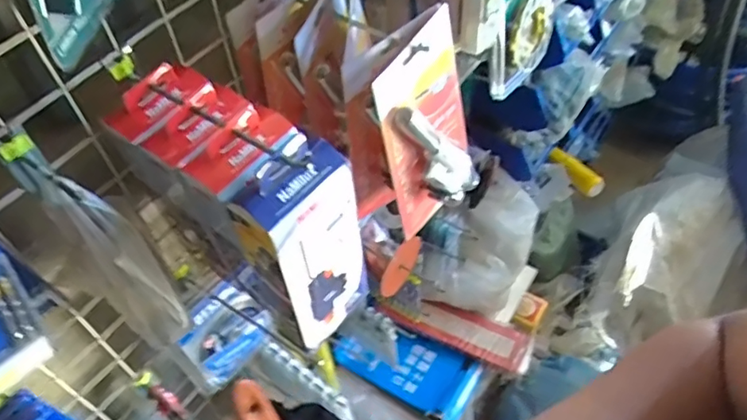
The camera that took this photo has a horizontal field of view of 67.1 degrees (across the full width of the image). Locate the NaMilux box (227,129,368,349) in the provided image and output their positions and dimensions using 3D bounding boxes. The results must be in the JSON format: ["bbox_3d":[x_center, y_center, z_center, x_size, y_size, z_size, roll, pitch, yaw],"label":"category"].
[{"bbox_3d":[-0.052,0.031,0.475,0.046,0.200,0.090,33,61,27],"label":"NaMilux box"}]

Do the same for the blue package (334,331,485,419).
[{"bbox_3d":[0.068,0.306,1.120,0.277,0.042,0.131,27,74,1],"label":"blue package"}]

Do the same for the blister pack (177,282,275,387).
[{"bbox_3d":[-0.177,0.148,0.689,0.028,0.153,0.108,29,59,25],"label":"blister pack"}]

